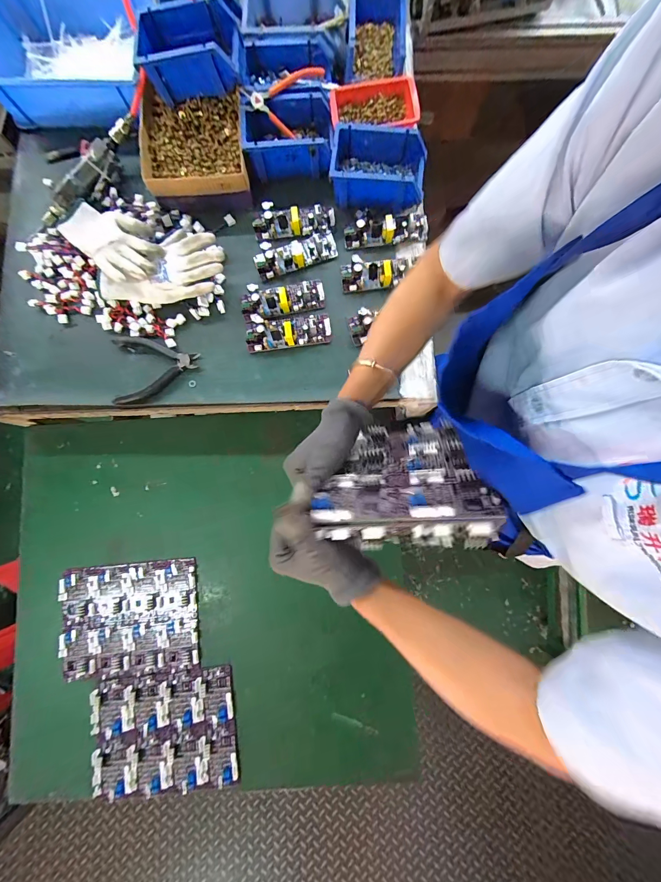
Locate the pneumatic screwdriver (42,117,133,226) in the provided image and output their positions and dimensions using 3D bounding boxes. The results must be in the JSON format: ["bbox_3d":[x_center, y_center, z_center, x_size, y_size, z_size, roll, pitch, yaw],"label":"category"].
[{"bbox_3d":[-0.431,-0.475,0.592,0.231,0.028,0.050,-45,84,5],"label":"pneumatic screwdriver"}]

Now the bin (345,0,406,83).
[{"bbox_3d":[0.081,-0.717,0.595,0.101,0.054,0.144,2,84,2],"label":"bin"}]

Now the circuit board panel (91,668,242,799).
[{"bbox_3d":[-0.281,0.491,0.563,0.236,0.012,0.183,-9,84,0],"label":"circuit board panel"}]

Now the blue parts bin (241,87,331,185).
[{"bbox_3d":[-0.073,-0.527,0.578,0.149,0.063,0.120,-6,84,1],"label":"blue parts bin"}]

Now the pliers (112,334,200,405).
[{"bbox_3d":[-0.300,-0.129,0.566,0.141,0.012,0.121,-5,84,0],"label":"pliers"}]

